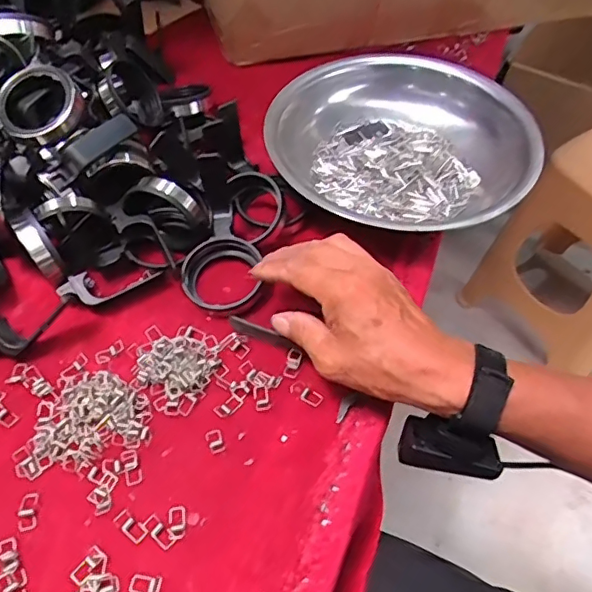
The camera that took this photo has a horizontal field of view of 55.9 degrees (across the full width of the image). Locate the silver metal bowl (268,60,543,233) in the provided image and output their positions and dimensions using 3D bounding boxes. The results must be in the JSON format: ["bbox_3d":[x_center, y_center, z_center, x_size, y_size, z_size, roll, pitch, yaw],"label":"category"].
[{"bbox_3d":[0.092,-0.140,0.527,0.238,0.063,0.198,-3,54,-5],"label":"silver metal bowl"}]

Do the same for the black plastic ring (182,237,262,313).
[{"bbox_3d":[-0.064,-0.019,0.479,0.065,0.024,0.064,1,54,-2],"label":"black plastic ring"}]

